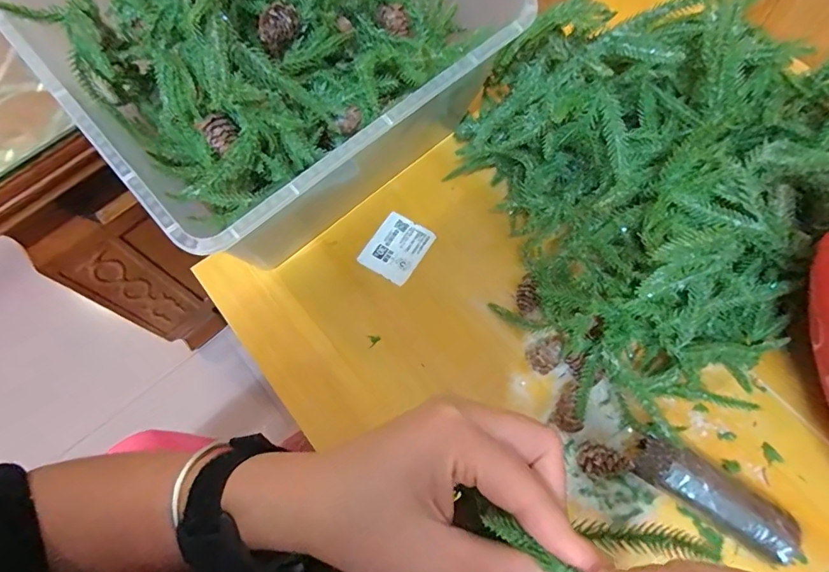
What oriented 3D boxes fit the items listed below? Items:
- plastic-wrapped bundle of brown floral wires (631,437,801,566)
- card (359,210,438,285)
[{"bbox_3d":[0.199,0.142,0.329,0.103,0.030,0.032,31,73,14],"label":"plastic-wrapped bundle of brown floral wires"},{"bbox_3d":[-0.015,-0.033,0.425,0.047,0.004,0.057,32,74,9],"label":"card"}]

